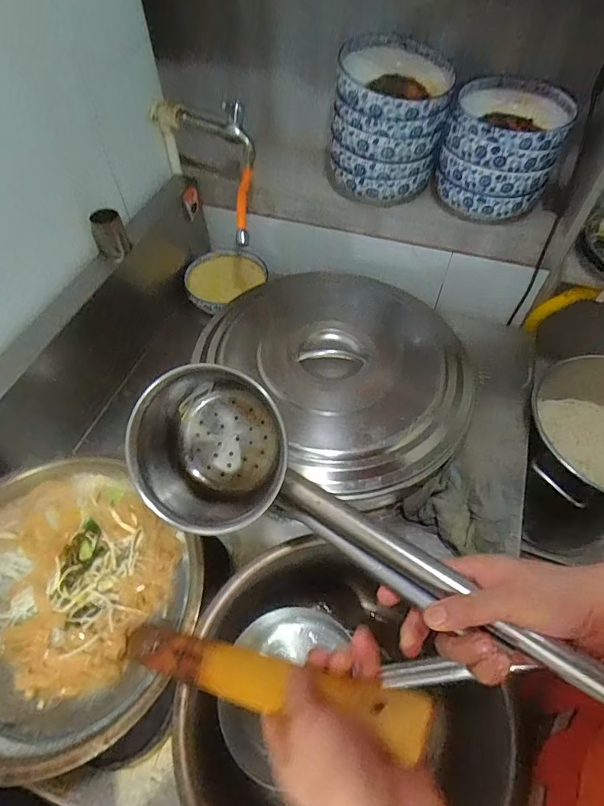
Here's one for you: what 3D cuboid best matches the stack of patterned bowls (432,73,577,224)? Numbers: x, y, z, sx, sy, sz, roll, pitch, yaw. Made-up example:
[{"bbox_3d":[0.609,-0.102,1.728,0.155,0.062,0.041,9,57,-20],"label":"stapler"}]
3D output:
[{"bbox_3d":[0.363,-0.458,0.822,0.188,0.168,0.201,23,59,16],"label":"stack of patterned bowls"}]

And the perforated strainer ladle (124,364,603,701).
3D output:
[{"bbox_3d":[0.036,0.101,0.393,0.450,0.120,0.151,25,59,25],"label":"perforated strainer ladle"}]

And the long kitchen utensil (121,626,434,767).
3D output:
[{"bbox_3d":[-0.056,0.227,0.381,0.347,0.022,0.039,-14,45,39],"label":"long kitchen utensil"}]

